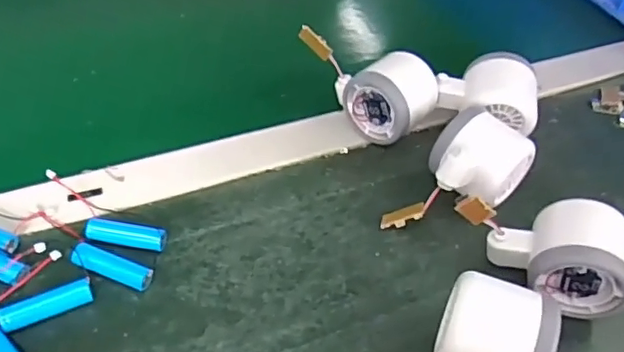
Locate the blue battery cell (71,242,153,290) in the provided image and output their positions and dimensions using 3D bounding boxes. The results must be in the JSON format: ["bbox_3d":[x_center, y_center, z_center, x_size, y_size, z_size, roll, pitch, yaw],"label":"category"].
[{"bbox_3d":[-0.125,0.057,0.360,0.050,0.012,0.015,17,48,9],"label":"blue battery cell"}]

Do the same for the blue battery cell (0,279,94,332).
[{"bbox_3d":[-0.156,0.077,0.339,0.051,0.013,0.012,-19,52,-22],"label":"blue battery cell"}]

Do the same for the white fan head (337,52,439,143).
[{"bbox_3d":[0.060,-0.063,0.457,0.064,0.061,0.053,32,52,22],"label":"white fan head"}]

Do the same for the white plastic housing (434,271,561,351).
[{"bbox_3d":[0.094,0.100,0.311,0.056,0.058,0.076,16,48,9],"label":"white plastic housing"}]

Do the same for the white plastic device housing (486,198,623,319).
[{"bbox_3d":[0.158,0.052,0.373,0.081,0.054,0.058,16,48,9],"label":"white plastic device housing"}]

